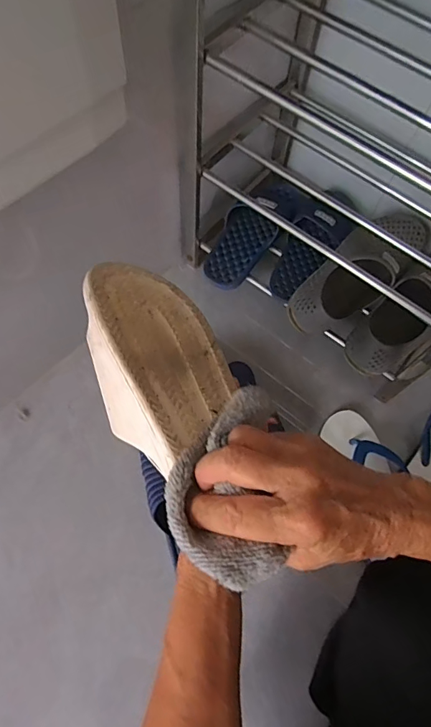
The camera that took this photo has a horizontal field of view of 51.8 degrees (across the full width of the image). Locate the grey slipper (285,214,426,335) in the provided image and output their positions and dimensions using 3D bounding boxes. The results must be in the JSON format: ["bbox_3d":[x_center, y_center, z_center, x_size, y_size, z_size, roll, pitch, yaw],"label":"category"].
[{"bbox_3d":[0.208,-0.126,0.649,0.238,0.093,0.093,-40,75,-18],"label":"grey slipper"}]

